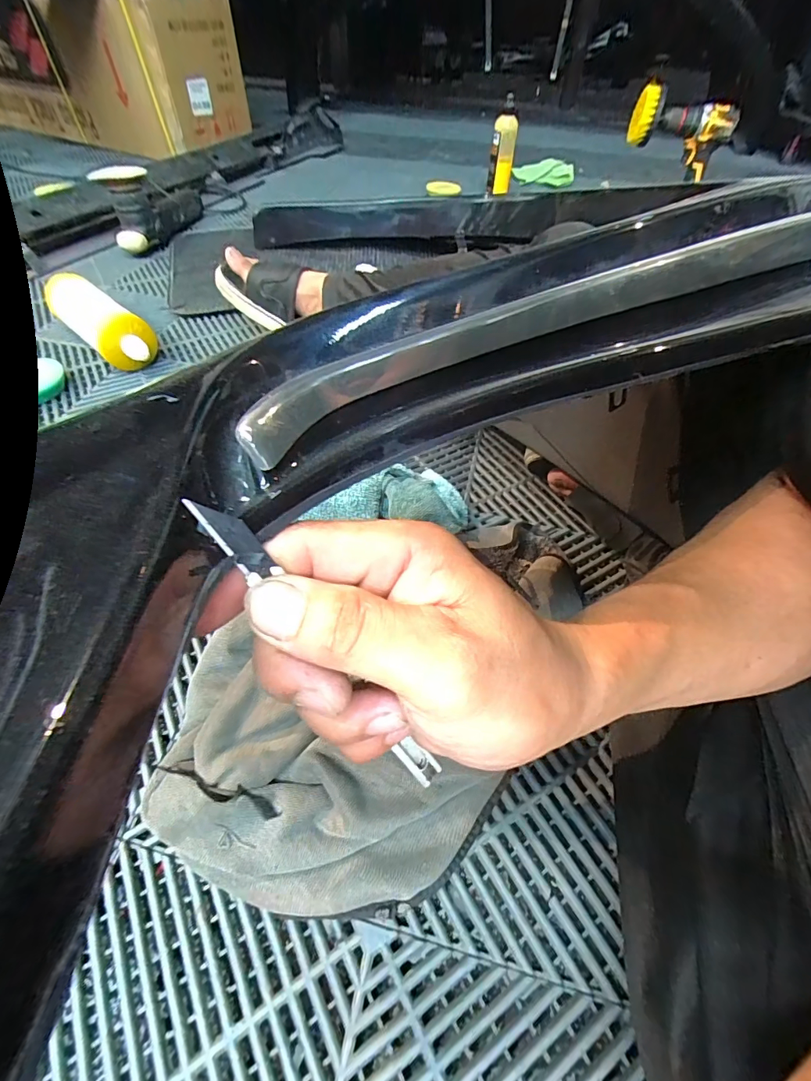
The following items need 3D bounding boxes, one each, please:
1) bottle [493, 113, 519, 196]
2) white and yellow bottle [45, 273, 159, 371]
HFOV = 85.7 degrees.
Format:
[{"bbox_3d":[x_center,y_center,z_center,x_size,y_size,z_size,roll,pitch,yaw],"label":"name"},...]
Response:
[{"bbox_3d":[0.274,-1.074,1.226,0.056,0.199,0.059,19,79,11],"label":"bottle"},{"bbox_3d":[-0.487,-0.344,0.705,0.245,0.080,0.072,34,58,22],"label":"white and yellow bottle"}]

